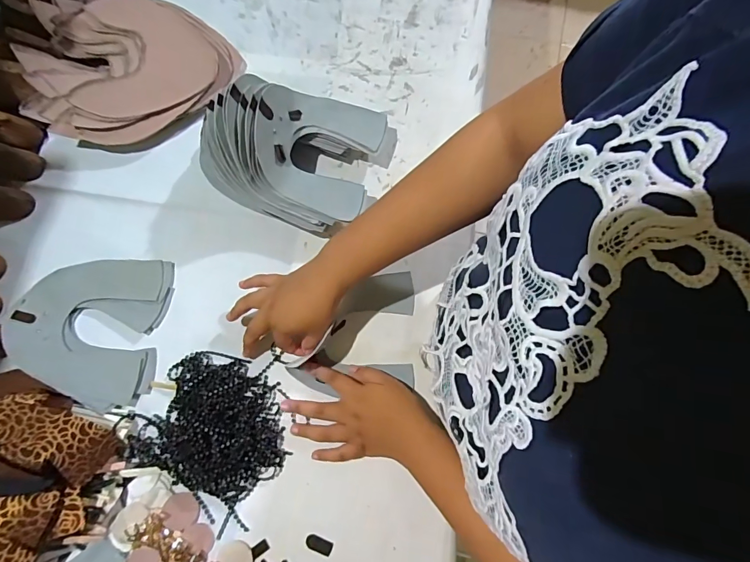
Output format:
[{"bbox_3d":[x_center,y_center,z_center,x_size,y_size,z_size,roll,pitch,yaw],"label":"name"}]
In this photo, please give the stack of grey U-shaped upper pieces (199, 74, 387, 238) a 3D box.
[{"bbox_3d":[-0.099,-0.160,0.467,0.208,0.117,0.165,15,76,4],"label":"stack of grey U-shaped upper pieces"}]

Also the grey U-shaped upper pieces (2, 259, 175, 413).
[{"bbox_3d":[-0.337,0.052,0.466,0.171,0.015,0.166,6,76,2],"label":"grey U-shaped upper pieces"}]

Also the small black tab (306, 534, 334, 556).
[{"bbox_3d":[-0.058,0.271,0.411,0.028,0.004,0.013,19,76,5],"label":"small black tab"}]

